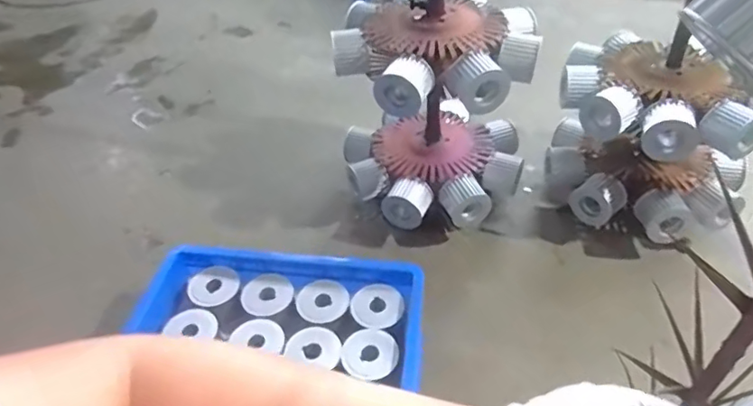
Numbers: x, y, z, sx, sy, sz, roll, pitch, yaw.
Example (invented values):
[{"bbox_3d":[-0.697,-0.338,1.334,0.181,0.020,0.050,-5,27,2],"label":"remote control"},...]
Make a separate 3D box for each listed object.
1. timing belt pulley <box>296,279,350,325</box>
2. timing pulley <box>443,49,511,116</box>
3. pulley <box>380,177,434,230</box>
[{"bbox_3d":[-0.081,0.145,0.820,0.077,0.025,0.074,-11,43,-8],"label":"timing belt pulley"},{"bbox_3d":[0.152,-0.178,0.828,0.082,0.083,0.055,-15,44,-12],"label":"timing pulley"},{"bbox_3d":[0.057,-0.002,0.994,0.083,0.073,0.058,9,44,13],"label":"pulley"}]

